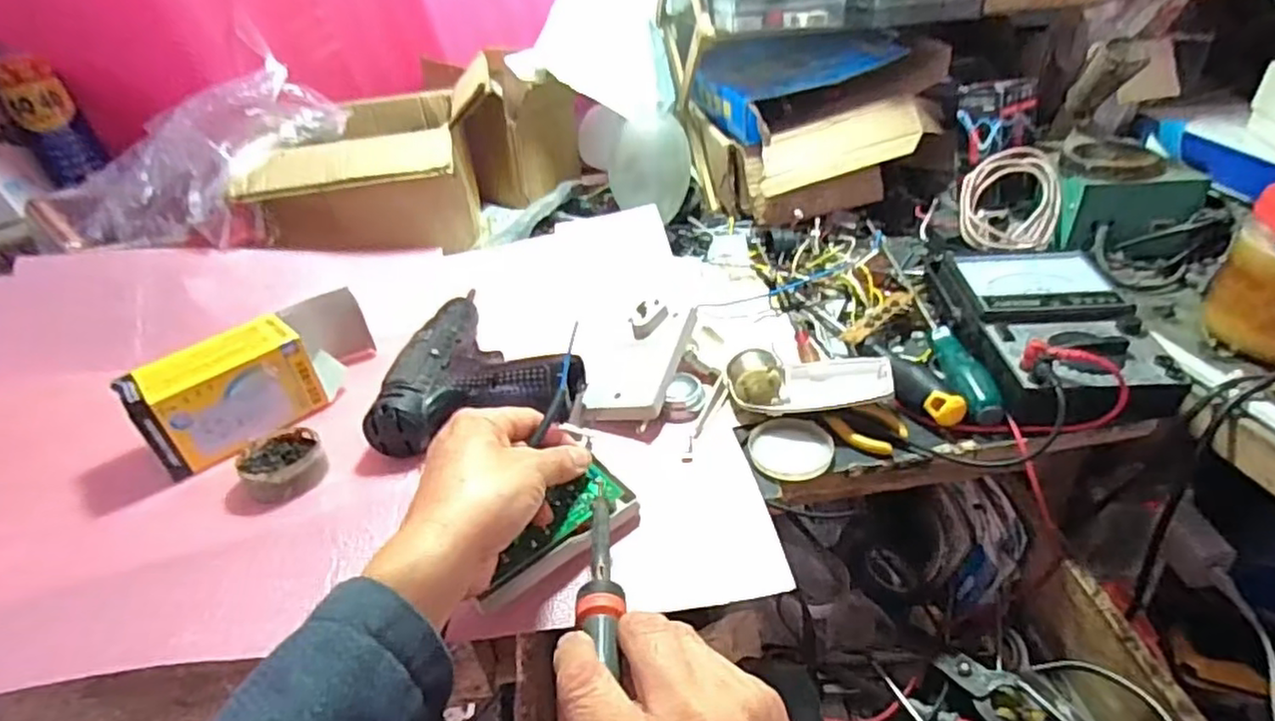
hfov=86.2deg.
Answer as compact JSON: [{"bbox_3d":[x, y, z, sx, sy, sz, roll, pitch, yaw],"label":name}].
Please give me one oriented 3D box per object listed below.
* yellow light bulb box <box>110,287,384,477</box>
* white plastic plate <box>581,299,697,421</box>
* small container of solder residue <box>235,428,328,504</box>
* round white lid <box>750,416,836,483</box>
[{"bbox_3d":[-0.298,0.008,0.546,0.071,0.064,0.184,26,45,37],"label":"yellow light bulb box"},{"bbox_3d":[0.002,-0.003,0.522,0.065,0.018,0.125,3,46,17],"label":"white plastic plate"},{"bbox_3d":[-0.254,0.073,0.488,0.053,0.019,0.059,-23,38,-25],"label":"small container of solder residue"},{"bbox_3d":[0.105,0.060,0.470,0.054,0.009,0.054,-3,34,2],"label":"round white lid"}]

